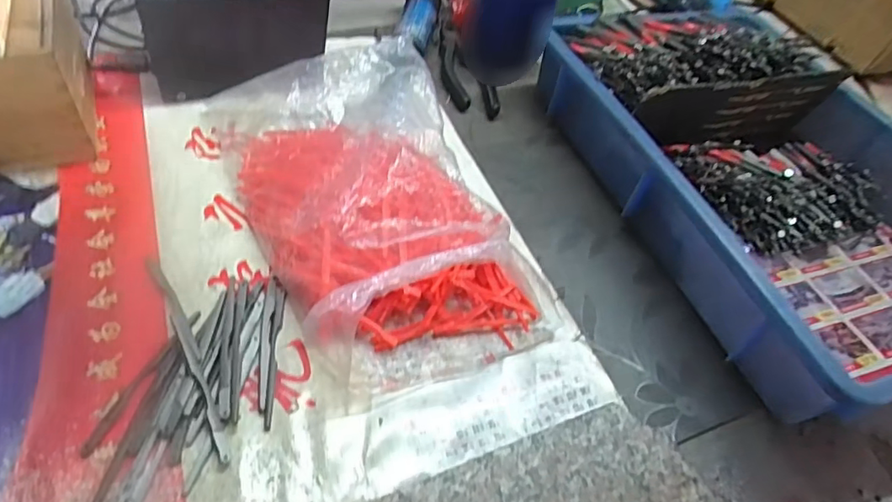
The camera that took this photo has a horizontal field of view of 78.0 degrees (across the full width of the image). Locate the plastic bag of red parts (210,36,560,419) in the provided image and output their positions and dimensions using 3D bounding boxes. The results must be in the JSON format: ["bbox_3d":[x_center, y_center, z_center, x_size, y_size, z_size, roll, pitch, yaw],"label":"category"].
[{"bbox_3d":[-0.056,-0.054,0.428,0.183,0.069,0.316,-16,54,-24],"label":"plastic bag of red parts"}]

